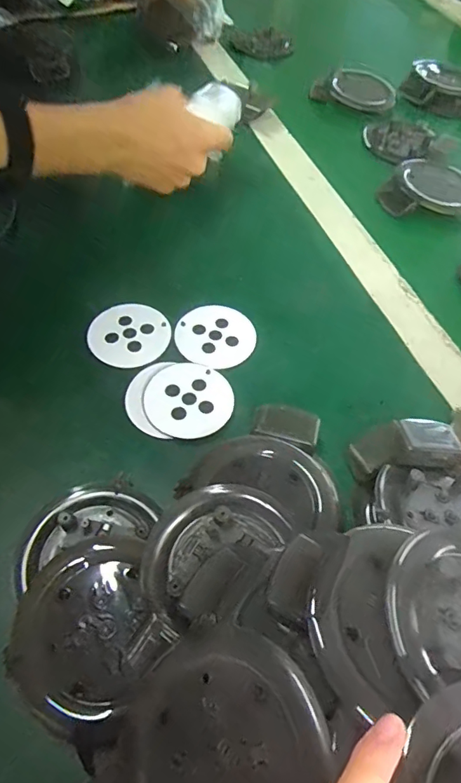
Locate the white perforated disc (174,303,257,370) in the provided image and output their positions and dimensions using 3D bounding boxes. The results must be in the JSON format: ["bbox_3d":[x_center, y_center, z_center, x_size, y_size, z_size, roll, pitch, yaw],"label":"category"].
[{"bbox_3d":[-0.011,-0.044,0.373,0.063,0.004,0.059,2,57,-4],"label":"white perforated disc"}]

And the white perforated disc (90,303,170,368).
[{"bbox_3d":[-0.077,-0.043,0.368,0.056,0.006,0.060,2,57,-4],"label":"white perforated disc"}]

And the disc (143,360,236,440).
[{"bbox_3d":[-0.029,0.006,0.338,0.060,0.005,0.060,2,57,-4],"label":"disc"}]

